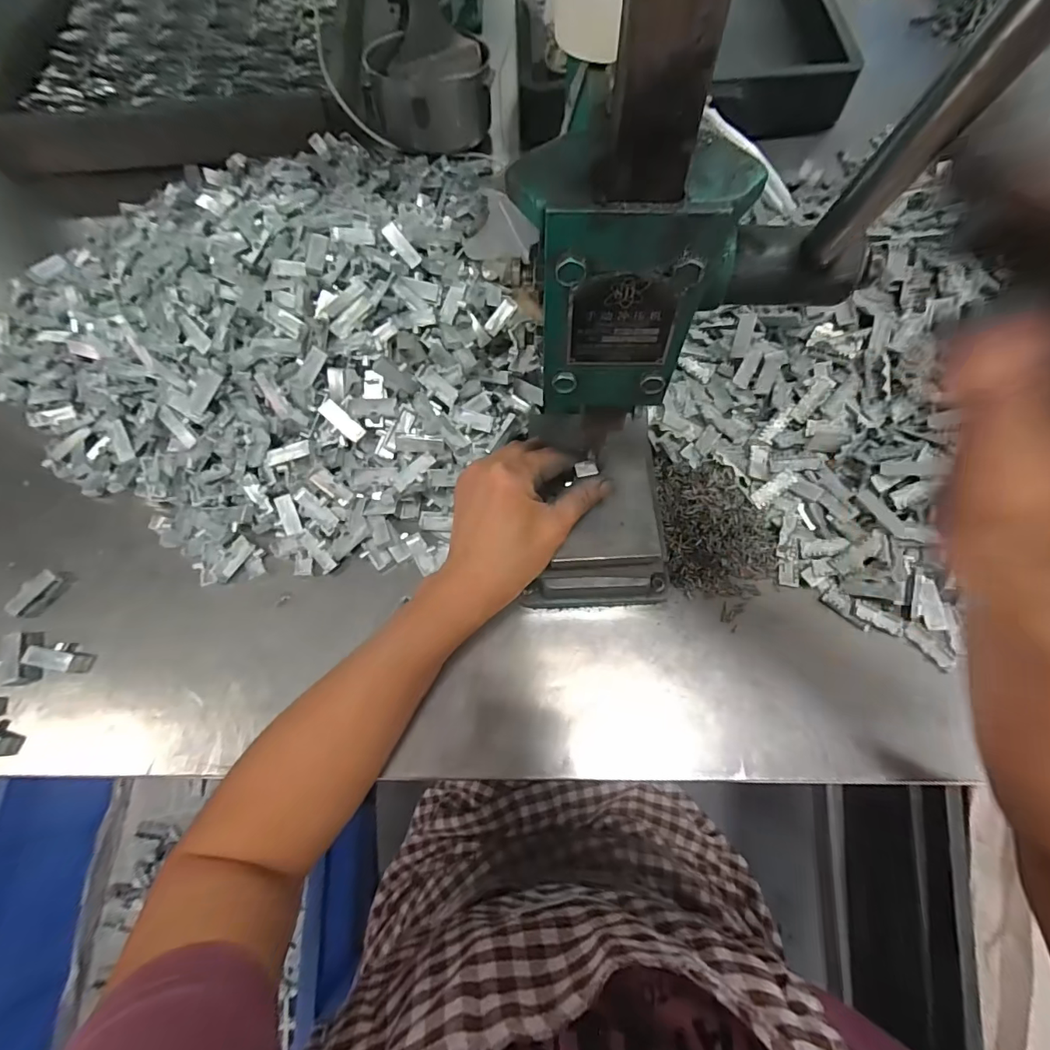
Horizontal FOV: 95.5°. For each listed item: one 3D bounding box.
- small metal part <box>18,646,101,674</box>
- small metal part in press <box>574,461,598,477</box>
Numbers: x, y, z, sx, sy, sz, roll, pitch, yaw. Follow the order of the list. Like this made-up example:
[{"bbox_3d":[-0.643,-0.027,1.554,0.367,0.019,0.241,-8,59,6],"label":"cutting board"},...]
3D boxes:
[{"bbox_3d":[-0.339,0.098,0.347,0.043,0.011,0.014,6,70,5],"label":"small metal part"},{"bbox_3d":[0.037,-0.034,0.289,0.014,0.004,0.009,-14,69,-5],"label":"small metal part in press"}]

